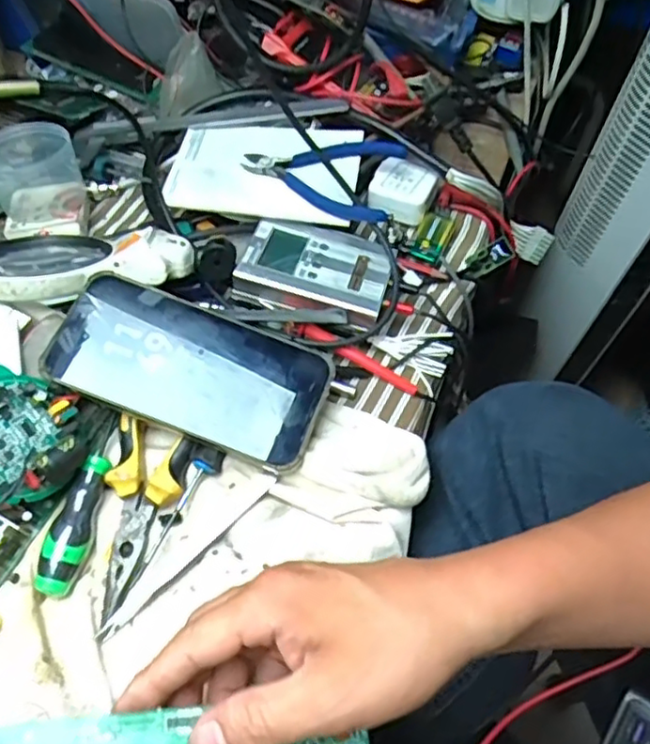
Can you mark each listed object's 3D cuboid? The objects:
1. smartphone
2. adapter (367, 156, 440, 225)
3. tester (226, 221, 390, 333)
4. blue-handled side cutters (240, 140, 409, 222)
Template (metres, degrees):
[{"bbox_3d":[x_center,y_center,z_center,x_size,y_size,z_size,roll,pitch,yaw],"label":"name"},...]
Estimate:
[{"bbox_3d":[-0.079,-0.003,0.388,0.158,0.007,0.079,22,69,1],"label":"smartphone"},{"bbox_3d":[0.060,-0.143,0.509,0.048,0.024,0.041,27,60,13],"label":"adapter"},{"bbox_3d":[-0.008,-0.071,0.459,0.103,0.020,0.066,14,59,6],"label":"tester"},{"bbox_3d":[-0.004,-0.147,0.480,0.113,0.028,0.079,13,58,5],"label":"blue-handled side cutters"}]

